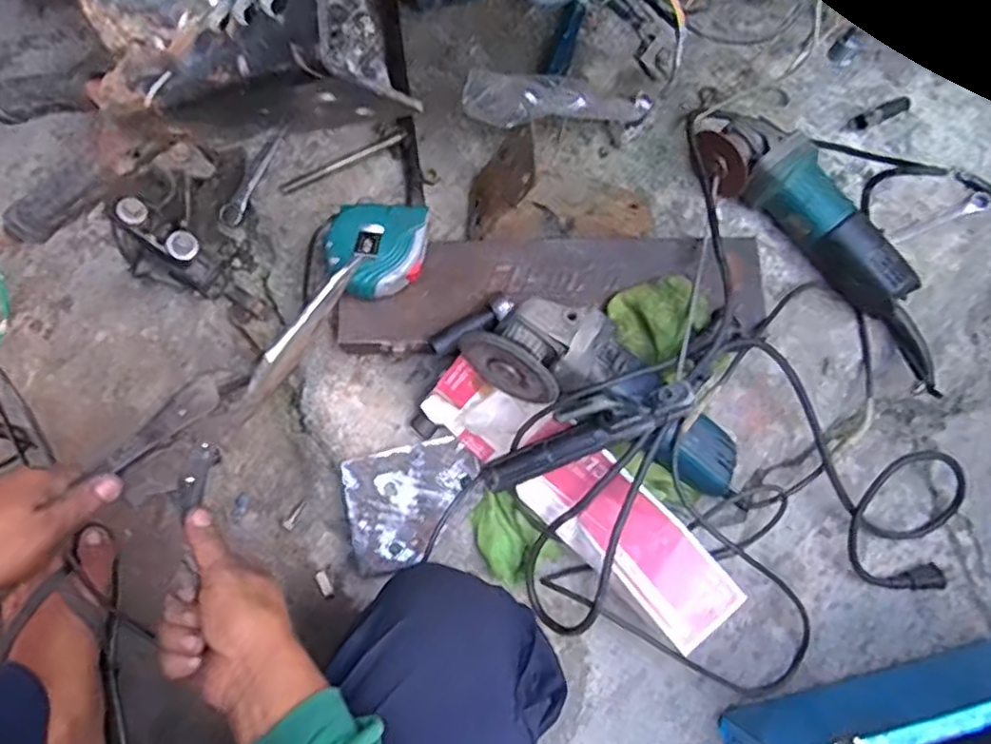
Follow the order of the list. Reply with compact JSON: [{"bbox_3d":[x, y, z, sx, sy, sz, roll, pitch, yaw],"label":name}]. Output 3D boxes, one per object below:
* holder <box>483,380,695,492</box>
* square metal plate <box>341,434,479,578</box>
[{"bbox_3d":[0.075,0.051,0.577,0.189,0.062,0.040,-25,78,11],"label":"holder"},{"bbox_3d":[-0.080,0.128,0.653,0.129,0.005,0.111,-13,75,-1],"label":"square metal plate"}]

